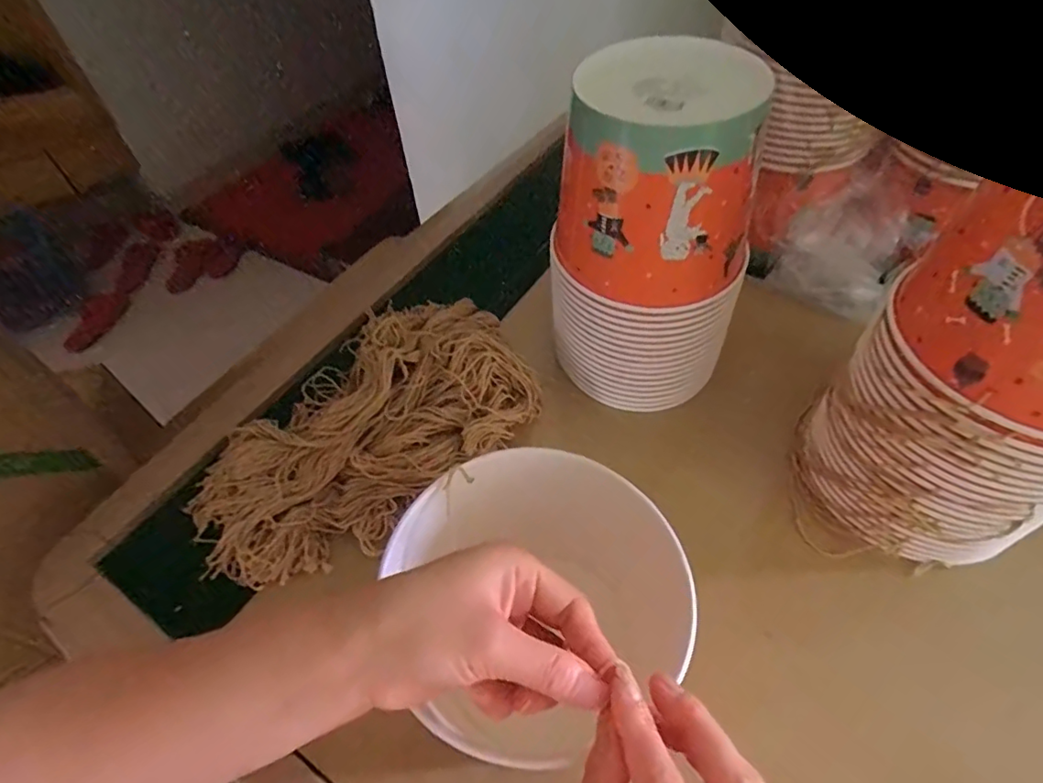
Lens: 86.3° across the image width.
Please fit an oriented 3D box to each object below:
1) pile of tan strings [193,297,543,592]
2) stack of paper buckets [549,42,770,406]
[{"bbox_3d":[-0.134,0.030,0.480,0.300,0.068,0.169,-33,58,-22],"label":"pile of tan strings"},{"bbox_3d":[0.097,-0.112,0.437,0.132,0.249,0.129,-27,55,-18],"label":"stack of paper buckets"}]

